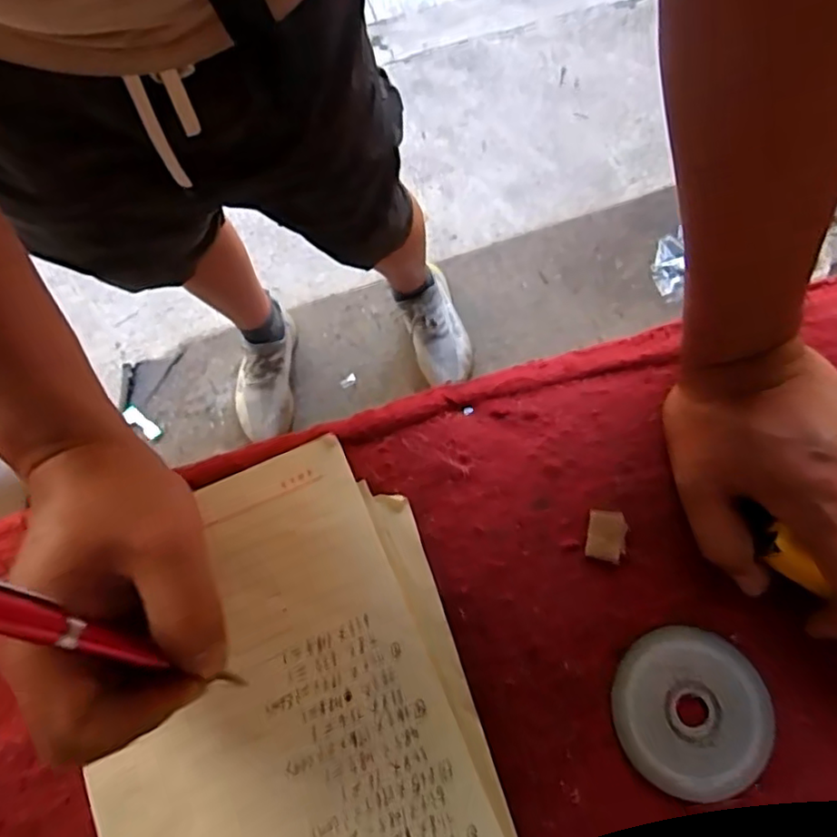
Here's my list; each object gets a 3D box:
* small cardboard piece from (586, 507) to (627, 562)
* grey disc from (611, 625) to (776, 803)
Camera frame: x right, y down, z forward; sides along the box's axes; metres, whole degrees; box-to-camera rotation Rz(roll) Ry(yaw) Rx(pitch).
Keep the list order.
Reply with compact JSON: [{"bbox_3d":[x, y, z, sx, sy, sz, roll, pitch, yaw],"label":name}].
[{"bbox_3d":[0.103,0.063,0.339,0.021,0.004,0.027,10,72,4],"label":"small cardboard piece"},{"bbox_3d":[0.138,0.146,0.309,0.077,0.004,0.076,6,72,3],"label":"grey disc"}]

